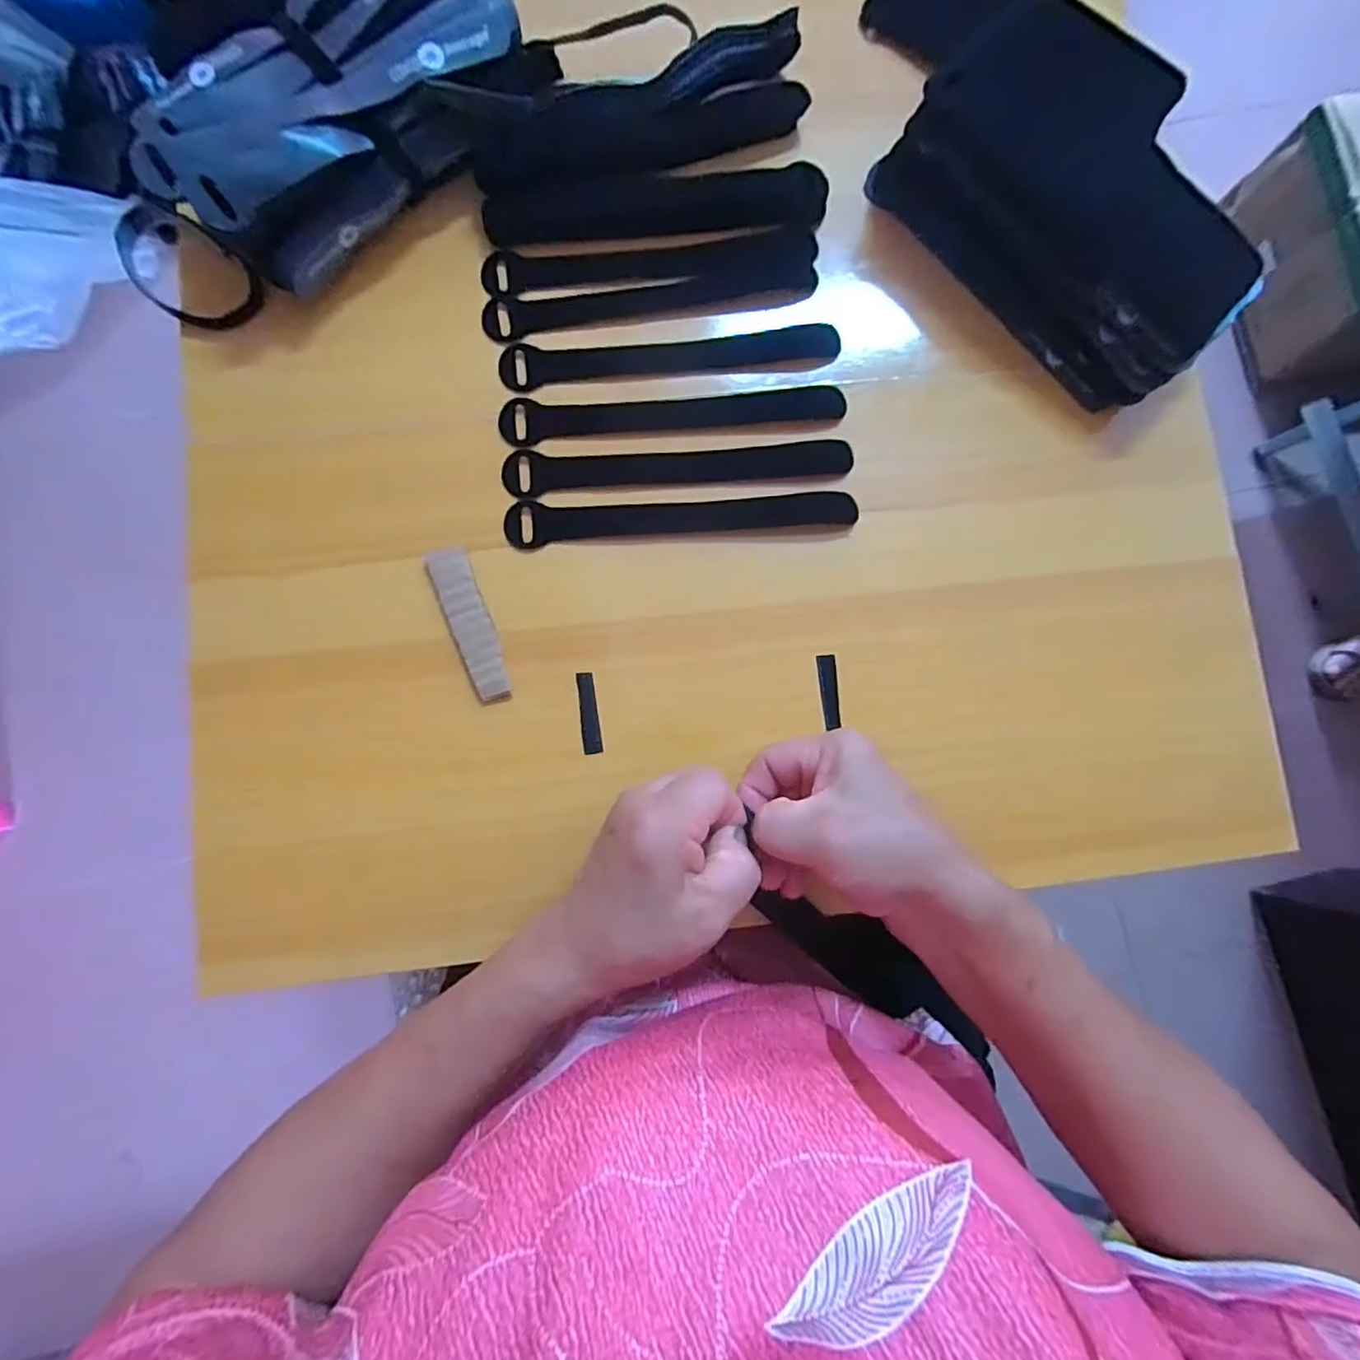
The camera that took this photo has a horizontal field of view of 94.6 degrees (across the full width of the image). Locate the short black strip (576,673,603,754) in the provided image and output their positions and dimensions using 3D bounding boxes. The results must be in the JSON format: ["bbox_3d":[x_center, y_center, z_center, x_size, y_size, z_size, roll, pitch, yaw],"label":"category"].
[{"bbox_3d":[-0.050,0.018,0.342,0.010,0.004,0.044,-8,84,-3],"label":"short black strip"}]

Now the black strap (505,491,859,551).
[{"bbox_3d":[0.002,-0.094,0.362,0.196,0.011,0.024,-5,83,-3],"label":"black strap"}]

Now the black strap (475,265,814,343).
[{"bbox_3d":[-0.016,-0.225,0.372,0.195,0.010,0.025,-11,84,-4],"label":"black strap"}]

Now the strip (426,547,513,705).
[{"bbox_3d":[-0.114,-0.031,0.344,0.022,0.008,0.091,-23,85,-5],"label":"strip"}]

